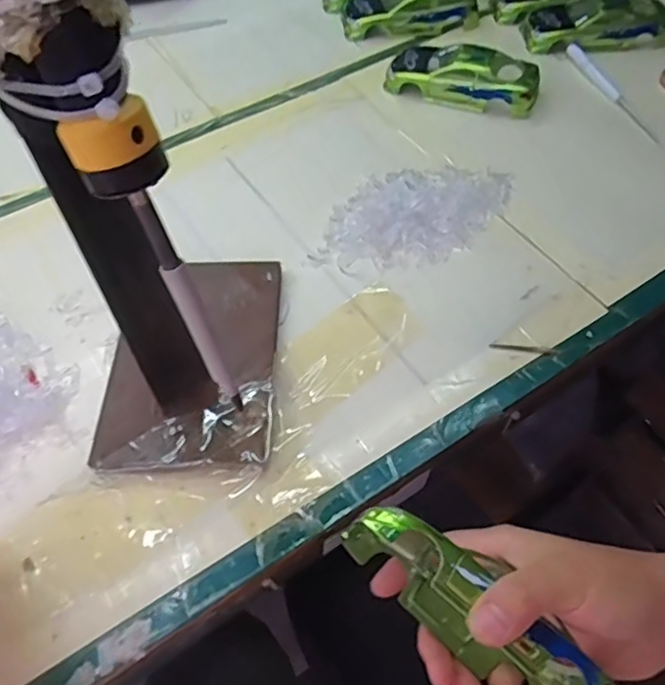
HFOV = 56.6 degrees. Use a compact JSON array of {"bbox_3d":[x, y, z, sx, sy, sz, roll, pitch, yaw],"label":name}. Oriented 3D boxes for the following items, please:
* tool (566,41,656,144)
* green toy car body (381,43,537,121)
[{"bbox_3d":[0.239,-0.219,0.529,0.014,0.008,0.128,-18,57,-10],"label":"tool"},{"bbox_3d":[0.112,-0.232,0.529,0.126,0.039,0.052,16,58,12],"label":"green toy car body"}]

